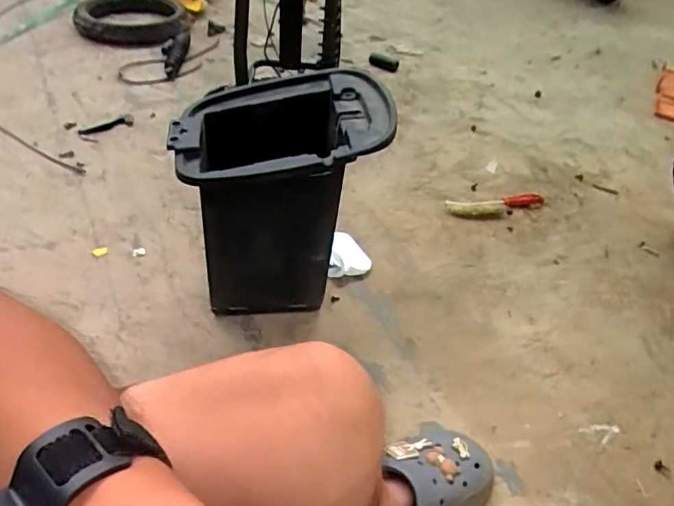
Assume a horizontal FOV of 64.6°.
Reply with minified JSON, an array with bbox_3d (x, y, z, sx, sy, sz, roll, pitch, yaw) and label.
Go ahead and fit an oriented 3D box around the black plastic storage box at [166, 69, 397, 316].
[{"bbox_3d":[-0.082,-0.084,0.823,0.292,0.310,0.217,-2,42,-7],"label":"black plastic storage box"}]

